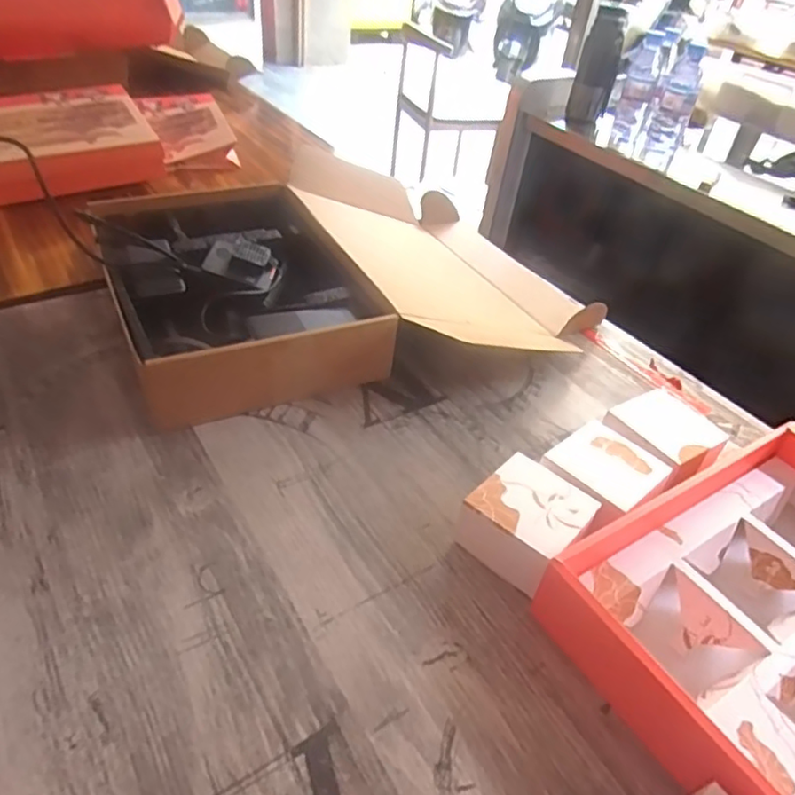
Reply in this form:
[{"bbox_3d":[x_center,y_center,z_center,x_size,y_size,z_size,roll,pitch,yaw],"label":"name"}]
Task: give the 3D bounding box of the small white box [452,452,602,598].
[{"bbox_3d":[0.104,0.106,0.516,0.094,0.055,0.101,34,48,30],"label":"small white box"}]

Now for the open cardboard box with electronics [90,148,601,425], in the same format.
[{"bbox_3d":[-0.056,-0.169,0.814,0.581,0.115,0.409,-12,43,-20],"label":"open cardboard box with electronics"}]

